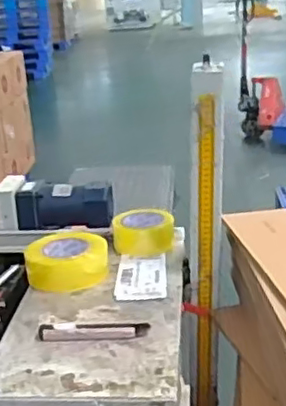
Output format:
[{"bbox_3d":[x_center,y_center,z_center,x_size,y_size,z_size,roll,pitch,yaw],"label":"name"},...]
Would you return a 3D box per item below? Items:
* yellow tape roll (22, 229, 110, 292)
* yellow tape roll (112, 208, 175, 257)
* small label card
[{"bbox_3d":[-0.131,0.097,1.088,0.143,0.058,0.119,-4,20,0],"label":"yellow tape roll"},{"bbox_3d":[0.002,0.053,1.183,0.112,0.053,0.112,-3,20,1],"label":"yellow tape roll"},{"bbox_3d":[-0.001,0.122,1.065,0.083,0.008,0.147,-2,20,3],"label":"small label card"}]

